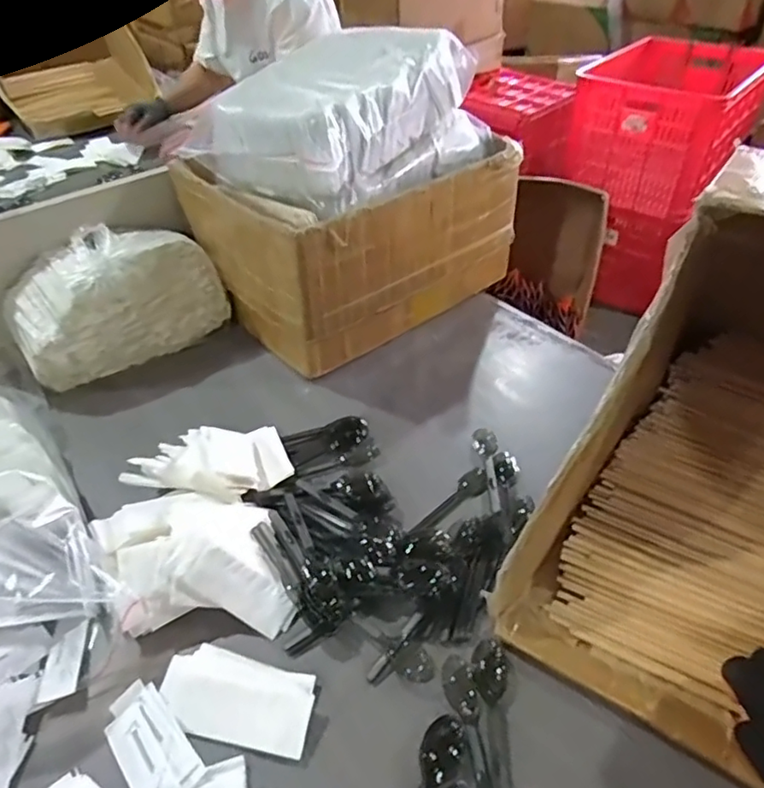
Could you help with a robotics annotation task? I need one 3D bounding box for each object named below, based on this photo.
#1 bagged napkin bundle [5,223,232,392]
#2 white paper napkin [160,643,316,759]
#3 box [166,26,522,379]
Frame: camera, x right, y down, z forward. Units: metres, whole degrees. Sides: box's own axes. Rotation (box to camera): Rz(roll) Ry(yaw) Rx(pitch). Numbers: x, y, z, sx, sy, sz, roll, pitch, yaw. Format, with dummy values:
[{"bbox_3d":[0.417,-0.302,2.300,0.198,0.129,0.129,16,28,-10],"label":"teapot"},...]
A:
[{"bbox_3d":[-0.354,-0.125,0.794,0.264,0.150,0.094,-24,47,-23],"label":"bagged napkin bundle"},{"bbox_3d":[-0.118,0.245,0.479,0.127,0.010,0.067,8,43,10],"label":"white paper napkin"},{"bbox_3d":[-0.037,-0.282,0.831,0.403,0.321,0.275,-29,49,-27],"label":"box"}]

